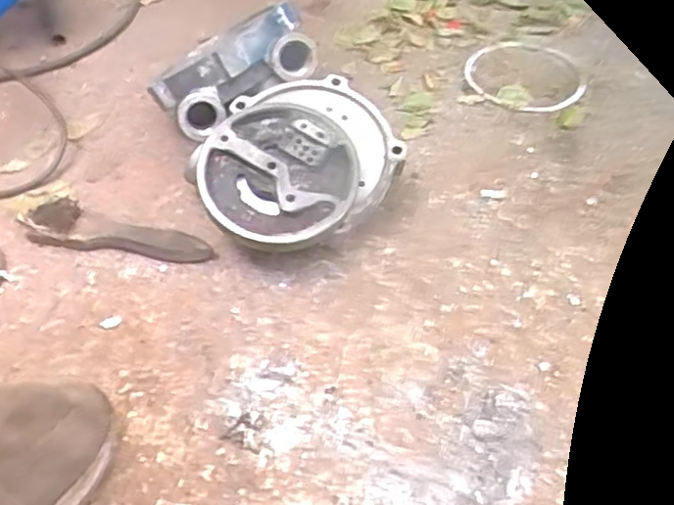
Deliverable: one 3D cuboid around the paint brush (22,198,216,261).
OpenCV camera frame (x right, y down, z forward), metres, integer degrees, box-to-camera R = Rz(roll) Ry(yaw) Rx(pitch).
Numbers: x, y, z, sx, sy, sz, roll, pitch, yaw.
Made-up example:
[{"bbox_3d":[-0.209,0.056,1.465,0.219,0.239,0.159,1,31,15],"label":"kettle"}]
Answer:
[{"bbox_3d":[-0.211,-0.015,0.643,0.179,0.023,0.046,16,52,13],"label":"paint brush"}]

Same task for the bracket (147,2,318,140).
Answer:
[{"bbox_3d":[-0.107,-0.190,0.689,0.174,0.068,0.096,-31,54,2],"label":"bracket"}]

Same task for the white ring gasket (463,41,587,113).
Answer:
[{"bbox_3d":[0.222,-0.220,0.807,0.132,0.014,0.132,-4,50,-4],"label":"white ring gasket"}]

